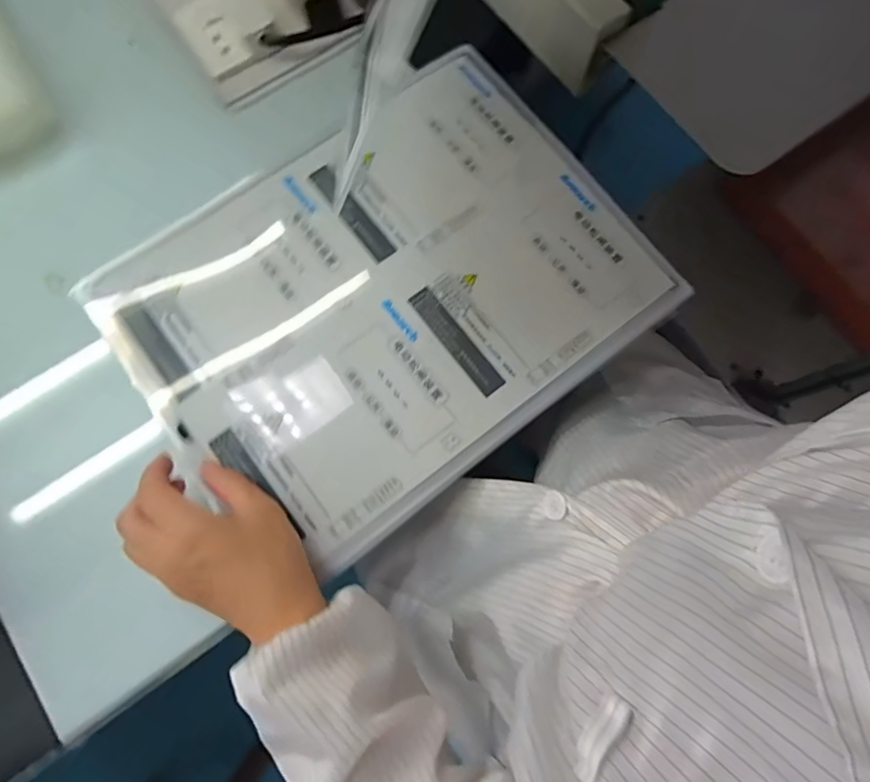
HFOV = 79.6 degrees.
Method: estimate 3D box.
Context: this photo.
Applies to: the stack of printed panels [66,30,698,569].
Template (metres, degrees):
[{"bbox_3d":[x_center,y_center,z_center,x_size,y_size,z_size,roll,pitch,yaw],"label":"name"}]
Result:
[{"bbox_3d":[-0.035,-0.080,0.405,0.377,0.012,0.285,-37,80,-7],"label":"stack of printed panels"}]

